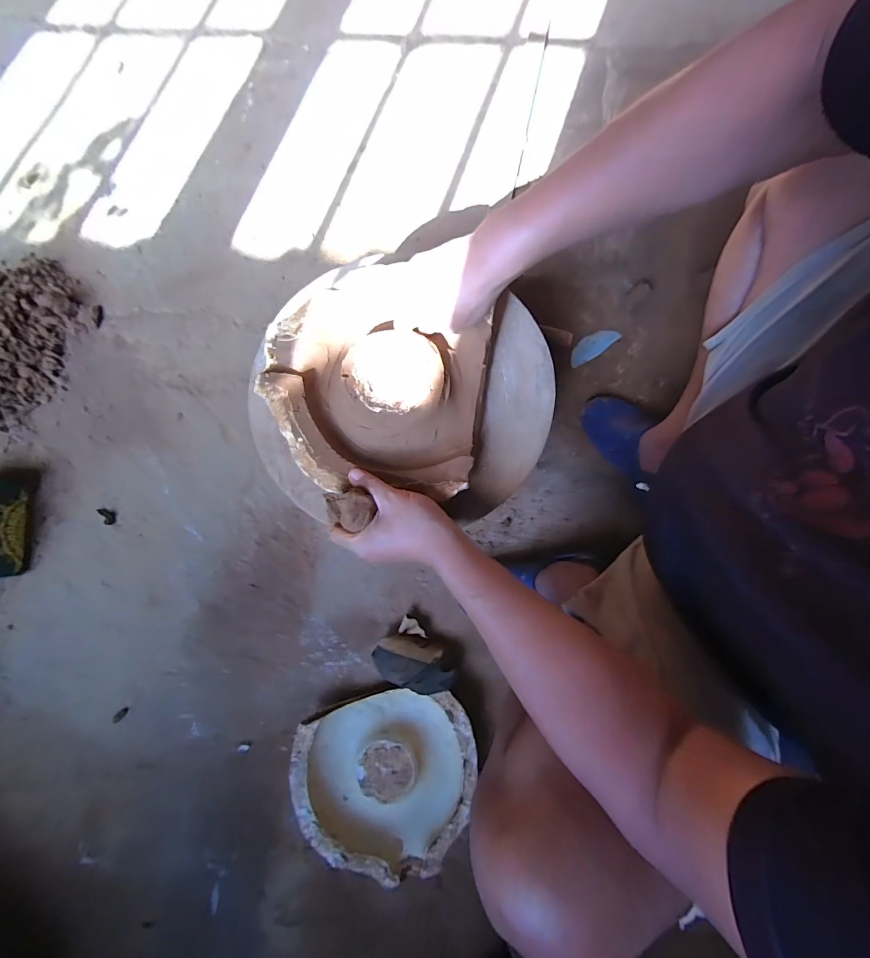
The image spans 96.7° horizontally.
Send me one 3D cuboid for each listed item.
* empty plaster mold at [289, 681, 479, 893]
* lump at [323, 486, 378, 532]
[{"bbox_3d":[-0.071,0.488,0.633,0.286,0.070,0.253,-12,79,-1],"label":"empty plaster mold"},{"bbox_3d":[-0.089,0.028,0.395,0.051,0.026,0.041,14,79,4],"label":"lump"}]

